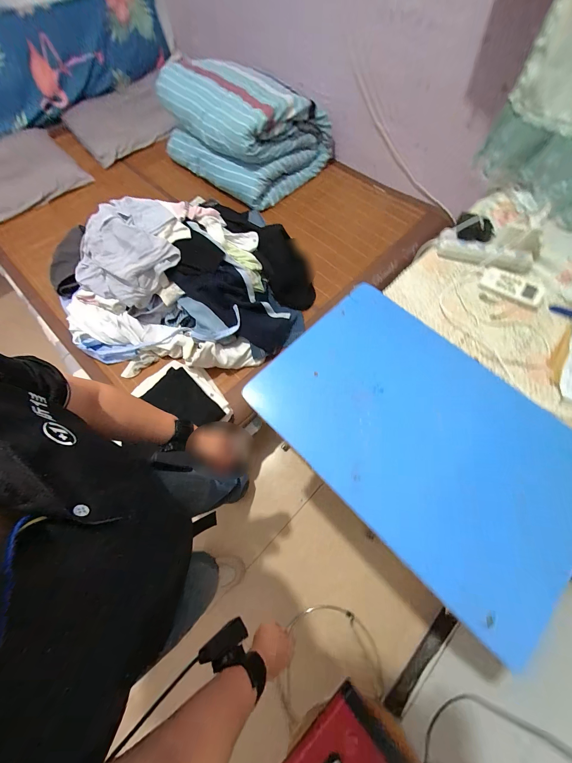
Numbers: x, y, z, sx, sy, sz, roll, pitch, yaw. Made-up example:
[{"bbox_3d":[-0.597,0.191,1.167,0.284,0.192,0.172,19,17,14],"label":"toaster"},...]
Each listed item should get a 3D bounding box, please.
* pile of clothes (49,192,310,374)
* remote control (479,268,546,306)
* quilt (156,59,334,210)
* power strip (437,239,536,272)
[{"bbox_3d":[-0.394,-0.366,0.909,0.832,0.291,0.648,-12,68,-4],"label":"pile of clothes"},{"bbox_3d":[0.527,-0.221,0.633,0.130,0.015,0.056,32,90,16],"label":"remote control"},{"bbox_3d":[-0.197,-1.187,1.256,0.655,0.306,0.505,40,73,15],"label":"quilt"},{"bbox_3d":[0.481,-0.304,0.651,0.212,0.045,0.058,16,69,7],"label":"power strip"}]

